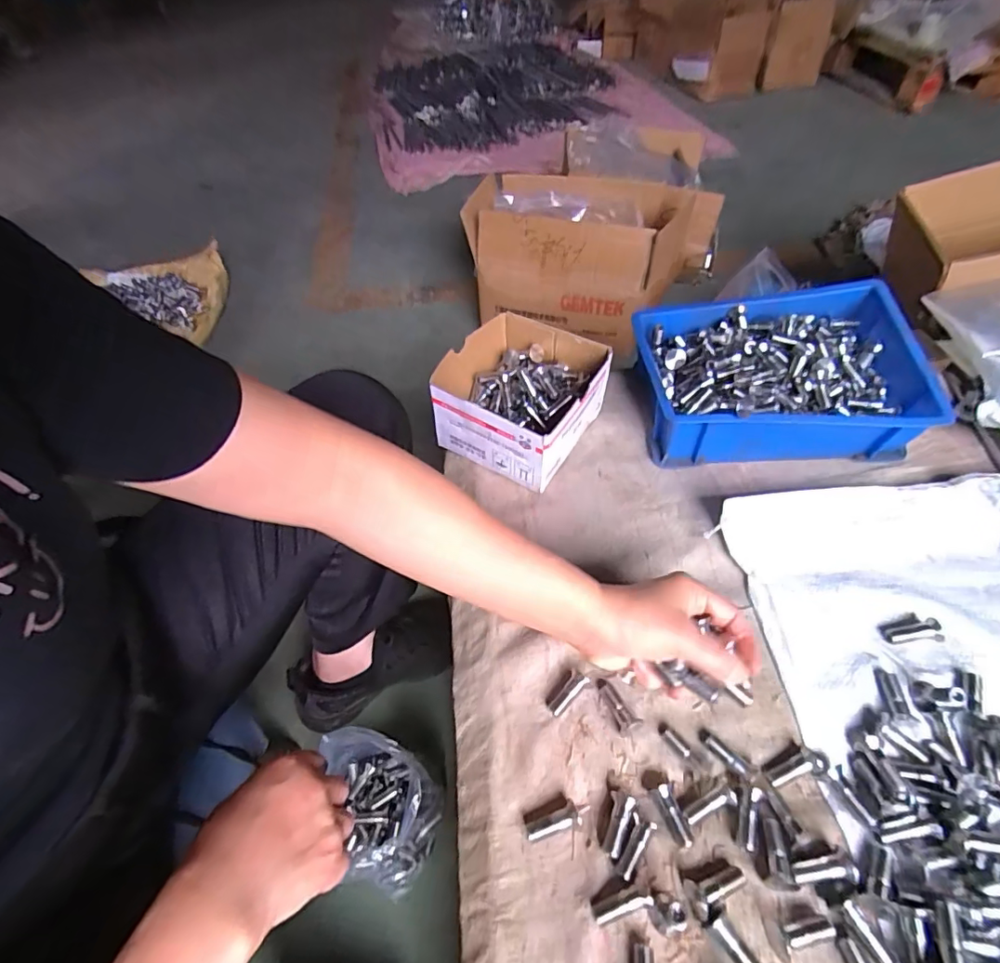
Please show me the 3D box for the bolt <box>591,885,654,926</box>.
[{"bbox_3d":[0.071,0.250,0.309,0.034,0.011,0.011,-14,52,-8],"label":"bolt"}]

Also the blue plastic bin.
[{"bbox_3d":[0.277,-0.106,0.531,0.256,0.083,0.169,1,51,4],"label":"blue plastic bin"}]

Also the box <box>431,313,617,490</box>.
[{"bbox_3d":[0.022,-0.089,0.536,0.142,0.074,0.149,24,56,21],"label":"box"}]

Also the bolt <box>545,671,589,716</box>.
[{"bbox_3d":[0.048,0.155,0.387,0.034,0.011,0.015,-37,58,-24],"label":"bolt"}]

